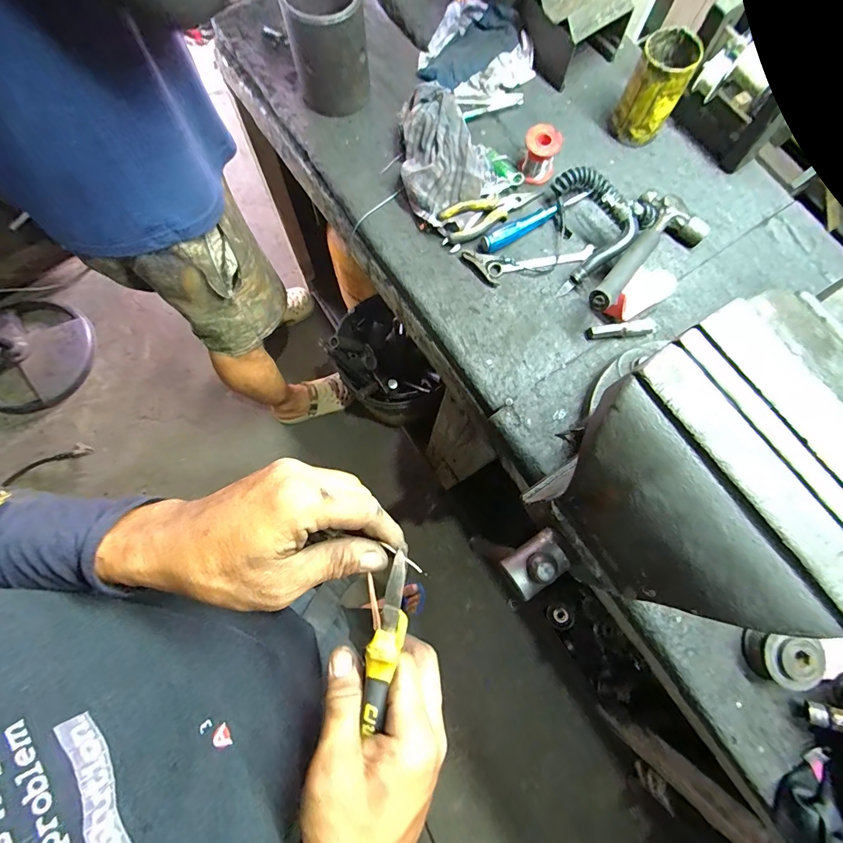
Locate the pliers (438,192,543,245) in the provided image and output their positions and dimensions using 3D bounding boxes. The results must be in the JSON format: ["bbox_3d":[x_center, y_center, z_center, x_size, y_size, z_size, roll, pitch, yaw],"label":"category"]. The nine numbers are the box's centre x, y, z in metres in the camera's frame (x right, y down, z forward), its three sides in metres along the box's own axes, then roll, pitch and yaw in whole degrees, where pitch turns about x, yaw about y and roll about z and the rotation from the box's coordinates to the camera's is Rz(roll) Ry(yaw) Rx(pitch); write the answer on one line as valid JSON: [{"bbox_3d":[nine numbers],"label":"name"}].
[{"bbox_3d":[0.101,-0.309,0.584,0.151,0.022,0.045,-30,79,-8],"label":"pliers"}]

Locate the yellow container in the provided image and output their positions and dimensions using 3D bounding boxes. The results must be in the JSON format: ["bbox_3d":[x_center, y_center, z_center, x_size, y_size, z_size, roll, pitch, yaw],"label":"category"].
[{"bbox_3d":[0.334,-0.477,0.587,0.077,0.110,0.074,22,77,4],"label":"yellow container"}]

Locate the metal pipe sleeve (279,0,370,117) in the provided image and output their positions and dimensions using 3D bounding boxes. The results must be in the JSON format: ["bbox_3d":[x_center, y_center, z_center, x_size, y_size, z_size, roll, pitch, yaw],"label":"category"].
[{"bbox_3d":[-0.136,-0.550,0.599,0.108,0.127,0.110,-14,77,-5],"label":"metal pipe sleeve"}]

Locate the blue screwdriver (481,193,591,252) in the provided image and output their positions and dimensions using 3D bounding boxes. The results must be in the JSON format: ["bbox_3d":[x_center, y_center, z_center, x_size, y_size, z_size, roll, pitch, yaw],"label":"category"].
[{"bbox_3d":[0.167,-0.298,0.591,0.181,0.022,0.022,-31,79,-8],"label":"blue screwdriver"}]

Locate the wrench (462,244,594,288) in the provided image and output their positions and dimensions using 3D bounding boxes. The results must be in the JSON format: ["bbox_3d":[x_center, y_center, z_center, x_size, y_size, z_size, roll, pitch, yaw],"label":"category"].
[{"bbox_3d":[0.158,-0.227,0.578,0.188,0.009,0.053,-8,77,-3],"label":"wrench"}]

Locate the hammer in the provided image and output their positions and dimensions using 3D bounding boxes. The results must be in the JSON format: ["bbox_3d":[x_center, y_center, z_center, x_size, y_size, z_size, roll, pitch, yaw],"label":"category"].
[{"bbox_3d":[0.289,-0.225,0.543,0.104,0.038,0.245,43,67,8],"label":"hammer"}]

